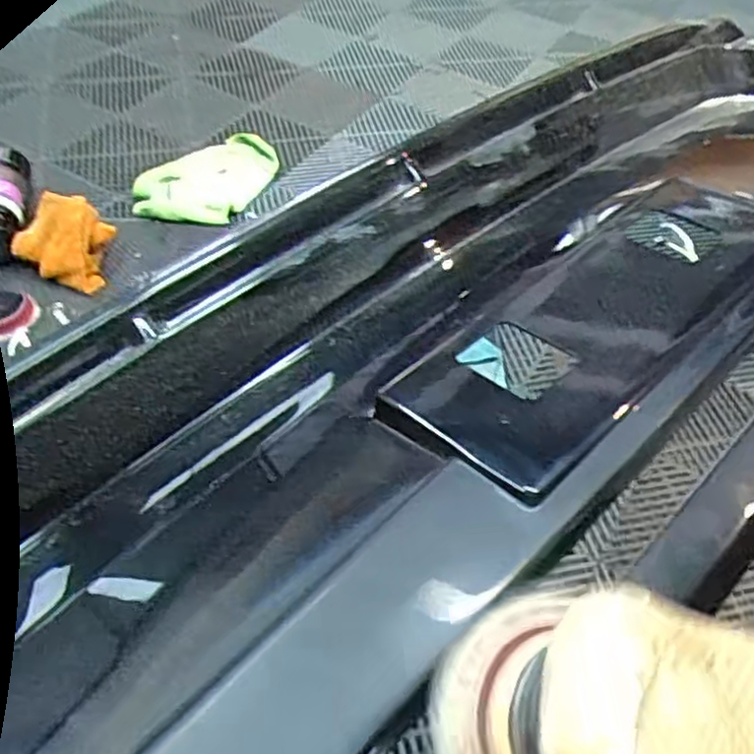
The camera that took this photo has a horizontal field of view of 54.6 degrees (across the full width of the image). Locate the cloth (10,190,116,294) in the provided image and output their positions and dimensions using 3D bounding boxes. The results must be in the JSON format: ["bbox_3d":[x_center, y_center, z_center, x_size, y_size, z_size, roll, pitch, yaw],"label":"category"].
[{"bbox_3d":[-0.488,-0.224,1.158,0.130,0.070,0.149,12,51,4],"label":"cloth"}]

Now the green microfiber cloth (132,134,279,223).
[{"bbox_3d":[-0.297,-0.359,1.326,0.278,0.024,0.188,-34,62,-28],"label":"green microfiber cloth"}]

